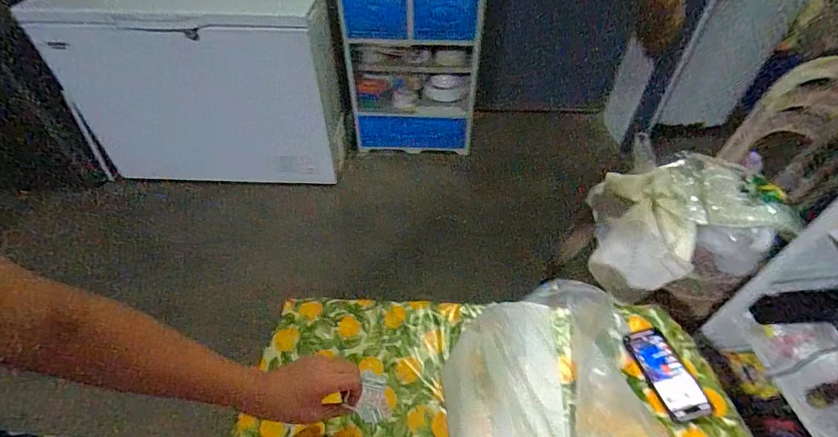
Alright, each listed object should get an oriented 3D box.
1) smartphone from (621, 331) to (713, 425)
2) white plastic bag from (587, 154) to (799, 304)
[{"bbox_3d":[0.447,0.273,0.737,0.082,0.012,0.158,-10,48,-10],"label":"smartphone"},{"bbox_3d":[0.664,0.013,1.078,0.351,0.283,0.299,7,48,6],"label":"white plastic bag"}]

